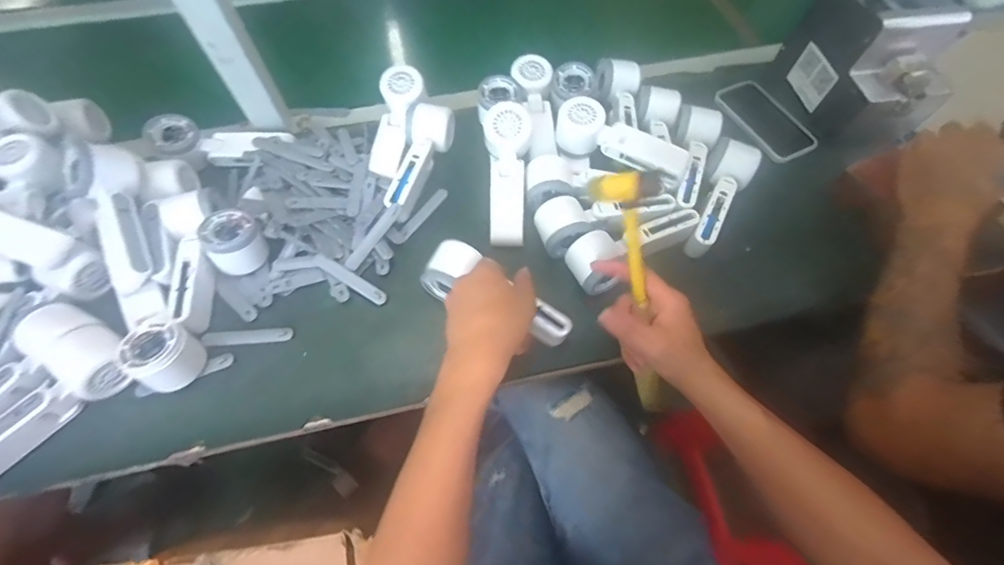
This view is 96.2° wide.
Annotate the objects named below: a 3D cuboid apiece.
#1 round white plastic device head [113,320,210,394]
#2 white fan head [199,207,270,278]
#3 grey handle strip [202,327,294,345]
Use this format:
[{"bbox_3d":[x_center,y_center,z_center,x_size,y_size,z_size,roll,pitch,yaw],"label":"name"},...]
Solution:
[{"bbox_3d":[-0.338,0.073,0.450,0.060,0.047,0.060,0,62,-1],"label":"round white plastic device head"},{"bbox_3d":[-0.299,-0.044,0.505,0.057,0.051,0.061,34,67,16],"label":"white fan head"},{"bbox_3d":[-0.272,0.058,0.484,0.091,0.005,0.016,-5,62,-3],"label":"grey handle strip"}]

